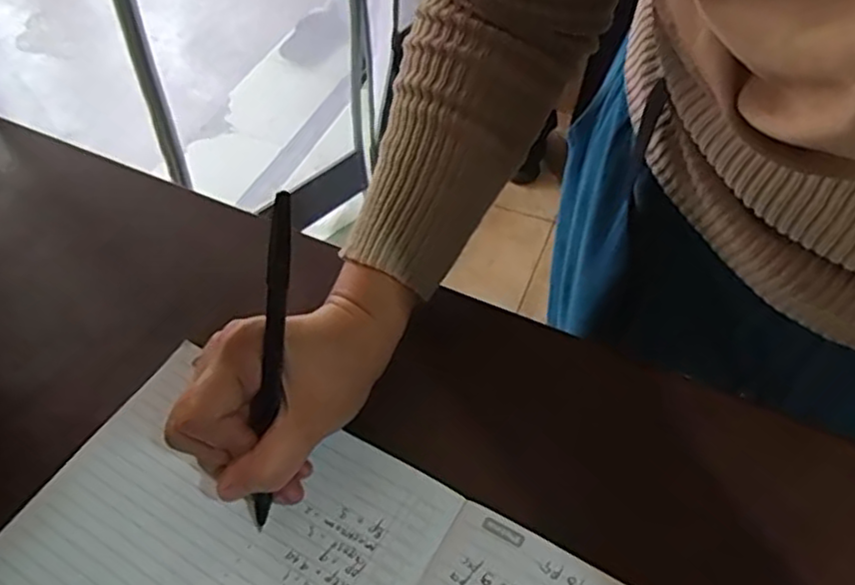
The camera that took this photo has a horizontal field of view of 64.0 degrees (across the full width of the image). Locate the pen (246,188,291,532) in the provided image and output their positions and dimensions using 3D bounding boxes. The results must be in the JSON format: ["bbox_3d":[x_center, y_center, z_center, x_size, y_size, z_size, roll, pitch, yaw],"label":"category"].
[{"bbox_3d":[-0.069,0.033,0.301,0.008,0.153,0.006,9,13,7],"label":"pen"}]

